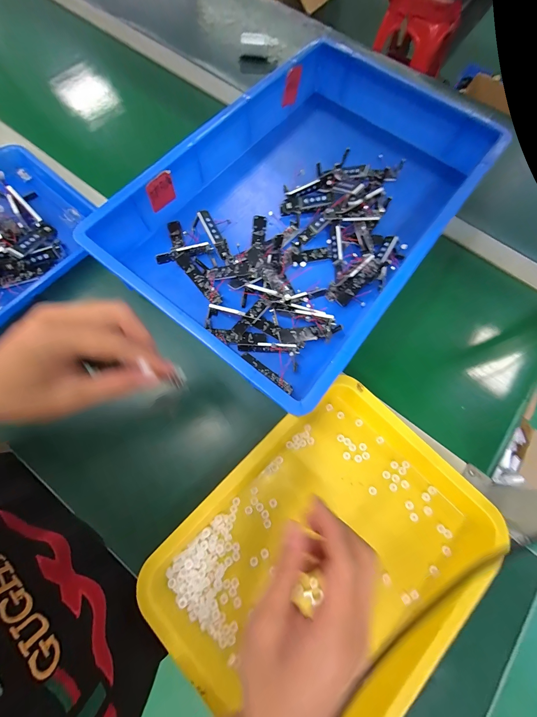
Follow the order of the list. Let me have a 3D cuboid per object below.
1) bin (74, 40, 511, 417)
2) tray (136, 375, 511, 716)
[{"bbox_3d":[0.069,-0.240,0.410,0.356,0.079,0.544,38,75,9],"label":"bin"},{"bbox_3d":[0.066,0.208,0.295,0.336,0.038,0.258,-40,78,-13],"label":"tray"}]

